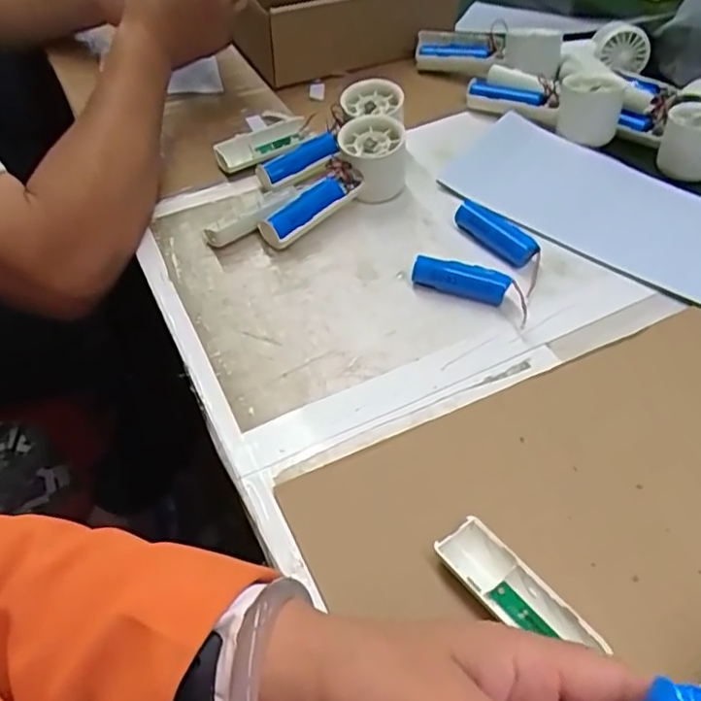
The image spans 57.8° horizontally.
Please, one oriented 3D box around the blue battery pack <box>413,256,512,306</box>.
[{"bbox_3d":[0.084,-0.053,0.486,0.072,0.022,0.017,11,51,9],"label":"blue battery pack"}]

